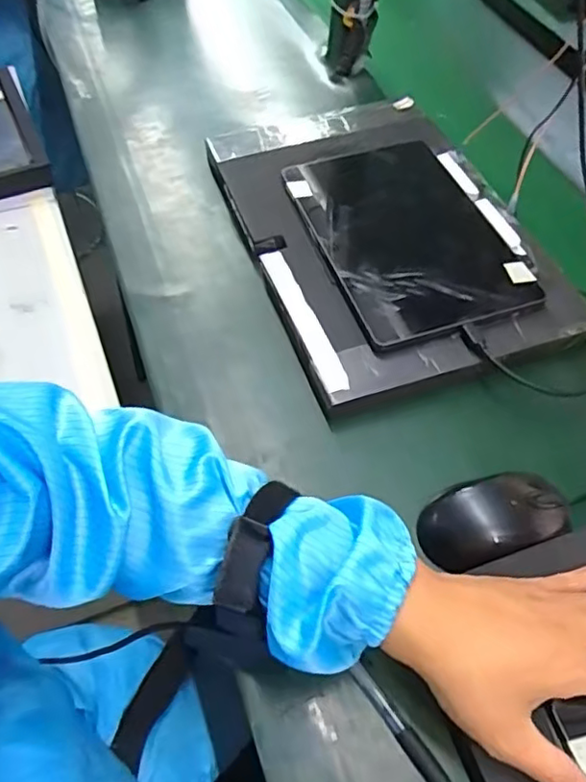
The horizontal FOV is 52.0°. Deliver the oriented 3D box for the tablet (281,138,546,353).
[{"bbox_3d":[0.107,-0.158,0.591,0.171,0.015,0.255,-15,56,-11],"label":"tablet"}]

